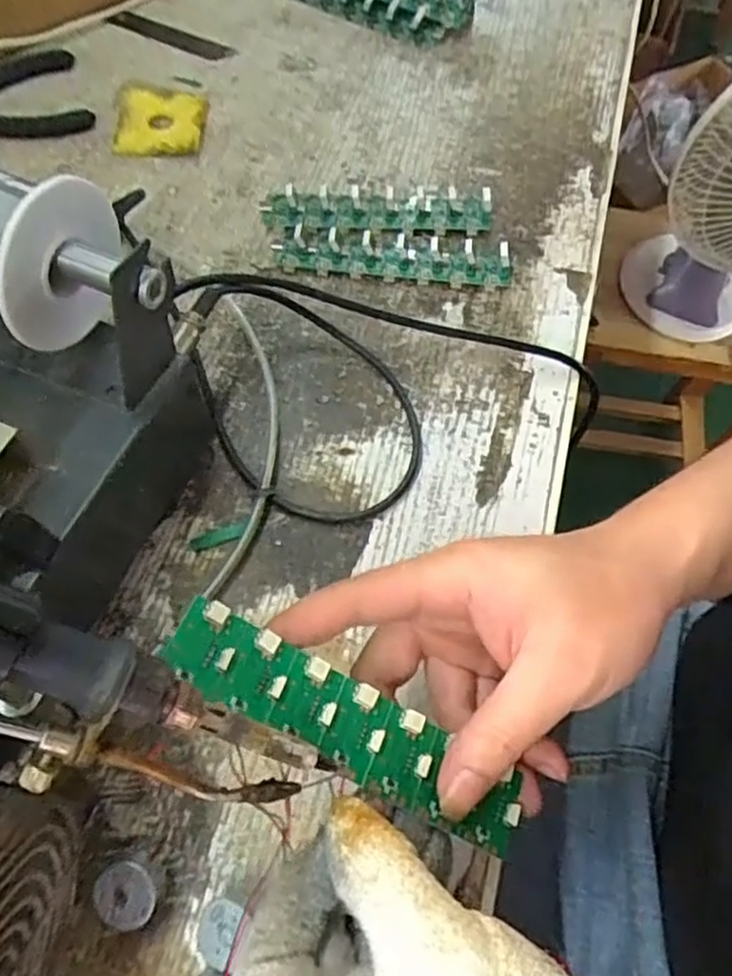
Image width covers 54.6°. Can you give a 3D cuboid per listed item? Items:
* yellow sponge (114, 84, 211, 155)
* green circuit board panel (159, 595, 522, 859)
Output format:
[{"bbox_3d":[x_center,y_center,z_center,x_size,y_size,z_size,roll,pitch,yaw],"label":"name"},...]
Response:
[{"bbox_3d":[-0.135,-0.244,0.470,0.057,0.007,0.066,1,64,-2],"label":"yellow sponge"},{"bbox_3d":[-0.004,0.082,0.242,0.136,0.009,0.029,34,65,-10],"label":"green circuit board panel"}]

